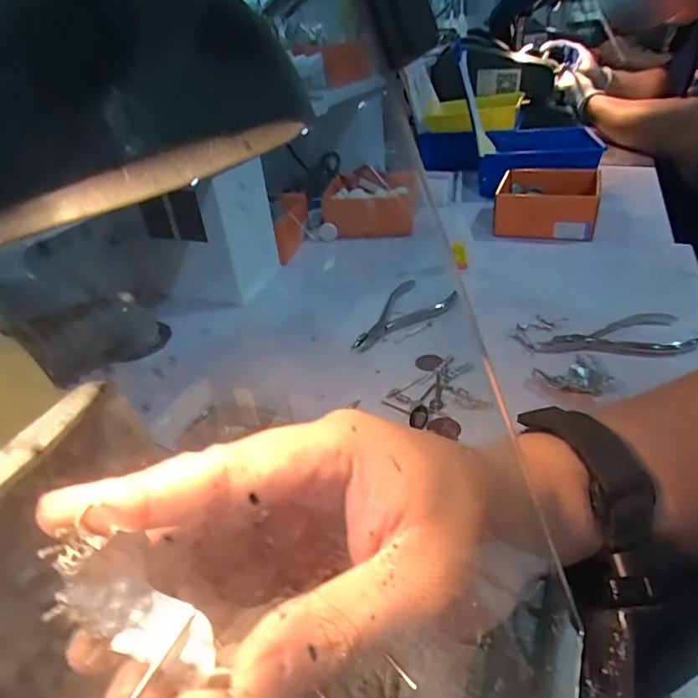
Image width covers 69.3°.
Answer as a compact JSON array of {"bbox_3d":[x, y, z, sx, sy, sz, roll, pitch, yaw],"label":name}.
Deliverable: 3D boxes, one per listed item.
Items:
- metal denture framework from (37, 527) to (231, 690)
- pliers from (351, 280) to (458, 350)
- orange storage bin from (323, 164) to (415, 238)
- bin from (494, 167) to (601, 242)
[{"bbox_3d":[-0.056,0.068,0.133,0.051,0.012,0.021,38,44,4],"label":"metal denture framework"},{"bbox_3d":[0.048,-0.032,0.478,0.060,0.006,0.125,21,42,34],"label":"pliers"},{"bbox_3d":[0.033,-0.205,0.692,0.115,0.061,0.126,0,34,9],"label":"orange storage bin"},{"bbox_3d":[0.257,-0.194,0.657,0.118,0.049,0.143,9,36,21],"label":"bin"}]

